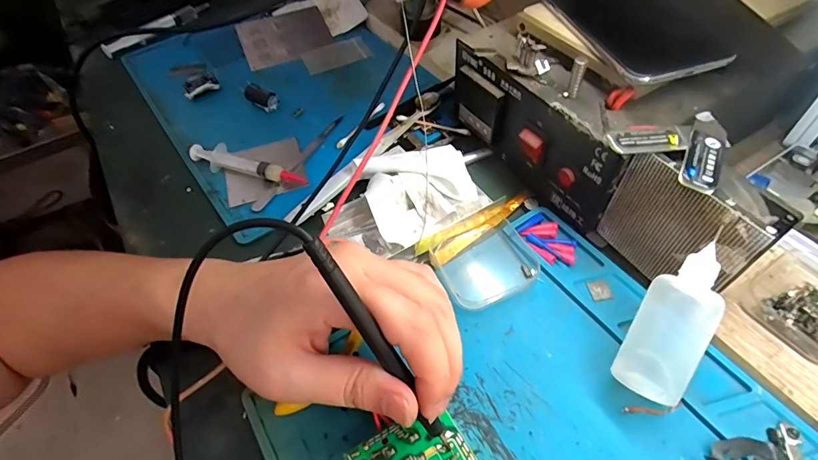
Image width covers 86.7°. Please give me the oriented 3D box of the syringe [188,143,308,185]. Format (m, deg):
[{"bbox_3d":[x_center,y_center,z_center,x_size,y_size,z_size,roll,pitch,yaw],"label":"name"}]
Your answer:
[{"bbox_3d":[-0.140,-0.054,0.371,0.107,0.020,0.019,15,55,16],"label":"syringe"}]

